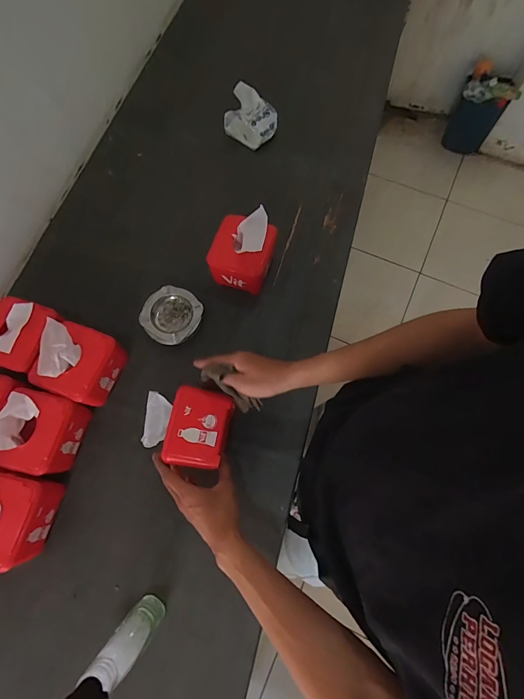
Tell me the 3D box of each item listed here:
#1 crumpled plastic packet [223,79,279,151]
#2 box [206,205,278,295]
[{"bbox_3d":[-0.031,-0.577,0.855,0.137,0.116,0.071,1,70,1],"label":"crumpled plastic packet"},{"bbox_3d":[-0.039,-0.203,0.700,0.115,0.148,0.125,18,71,6],"label":"box"}]

